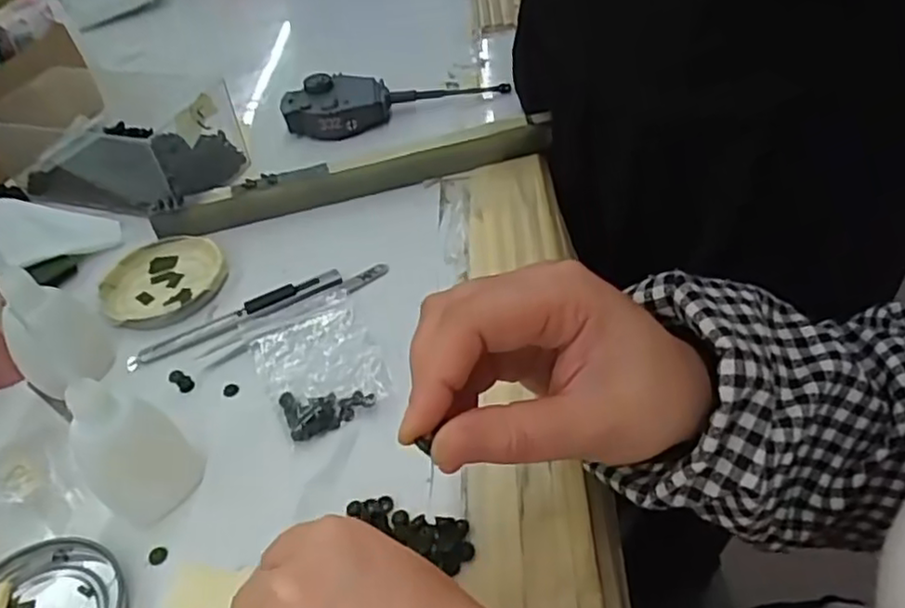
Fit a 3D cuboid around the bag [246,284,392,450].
[{"bbox_3d":[-0.075,0.031,0.379,0.063,0.013,0.088,-24,46,-16],"label":"bag"}]

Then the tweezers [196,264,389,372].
[{"bbox_3d":[-0.095,0.004,0.416,0.124,0.007,0.018,-29,48,-20],"label":"tweezers"}]

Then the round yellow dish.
[{"bbox_3d":[-0.191,-0.016,0.452,0.077,0.010,0.080,-4,44,4],"label":"round yellow dish"}]

